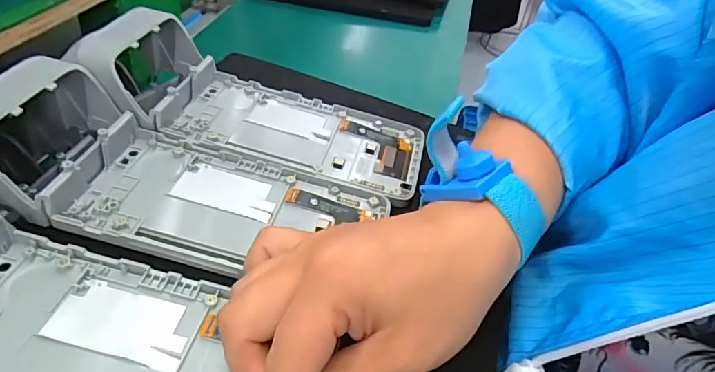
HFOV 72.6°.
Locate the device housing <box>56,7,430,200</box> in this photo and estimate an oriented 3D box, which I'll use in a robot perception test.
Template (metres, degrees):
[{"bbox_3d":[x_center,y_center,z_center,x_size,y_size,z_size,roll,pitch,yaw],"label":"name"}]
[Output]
[{"bbox_3d":[-0.065,-0.045,0.323,0.218,0.050,0.083,23,37,-2],"label":"device housing"}]

